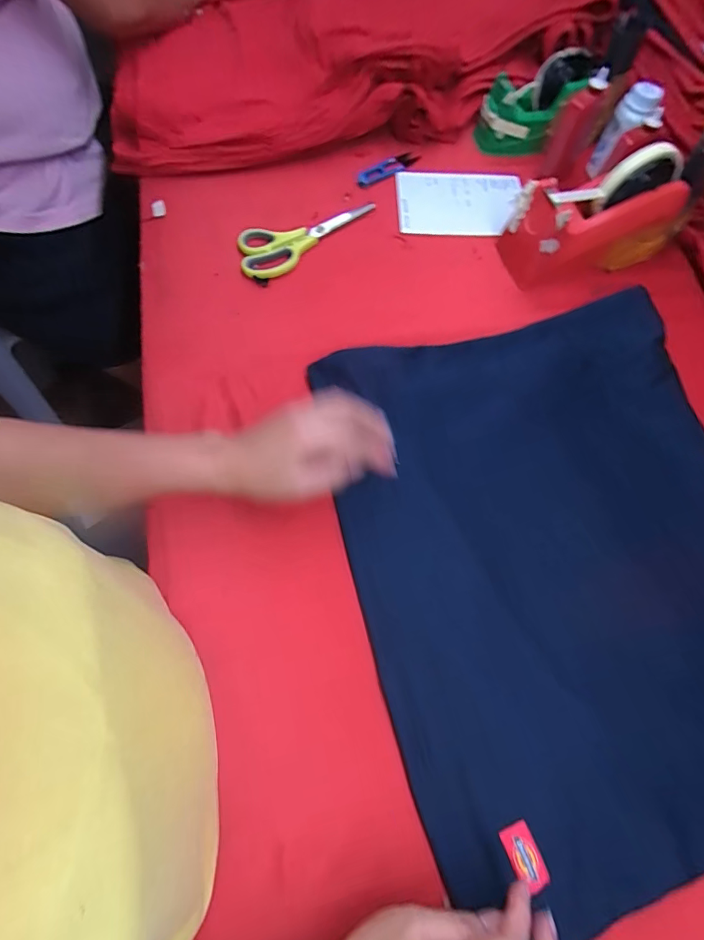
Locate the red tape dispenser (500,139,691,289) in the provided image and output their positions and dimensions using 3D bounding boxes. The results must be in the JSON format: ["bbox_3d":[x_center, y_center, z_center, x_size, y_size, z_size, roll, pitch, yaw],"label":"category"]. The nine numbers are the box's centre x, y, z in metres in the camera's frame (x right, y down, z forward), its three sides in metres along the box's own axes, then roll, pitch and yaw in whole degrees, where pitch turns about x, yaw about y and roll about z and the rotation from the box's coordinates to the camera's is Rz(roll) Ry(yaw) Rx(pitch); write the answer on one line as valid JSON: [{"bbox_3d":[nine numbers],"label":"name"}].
[{"bbox_3d":[0.267,-0.284,0.483,0.183,0.083,0.070,-19,70,12],"label":"red tape dispenser"}]

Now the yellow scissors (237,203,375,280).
[{"bbox_3d":[-0.060,-0.290,0.525,0.183,0.010,0.067,-40,79,-20],"label":"yellow scissors"}]

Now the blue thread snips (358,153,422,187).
[{"bbox_3d":[0.047,-0.400,0.577,0.095,0.012,0.021,-35,77,-19],"label":"blue thread snips"}]

